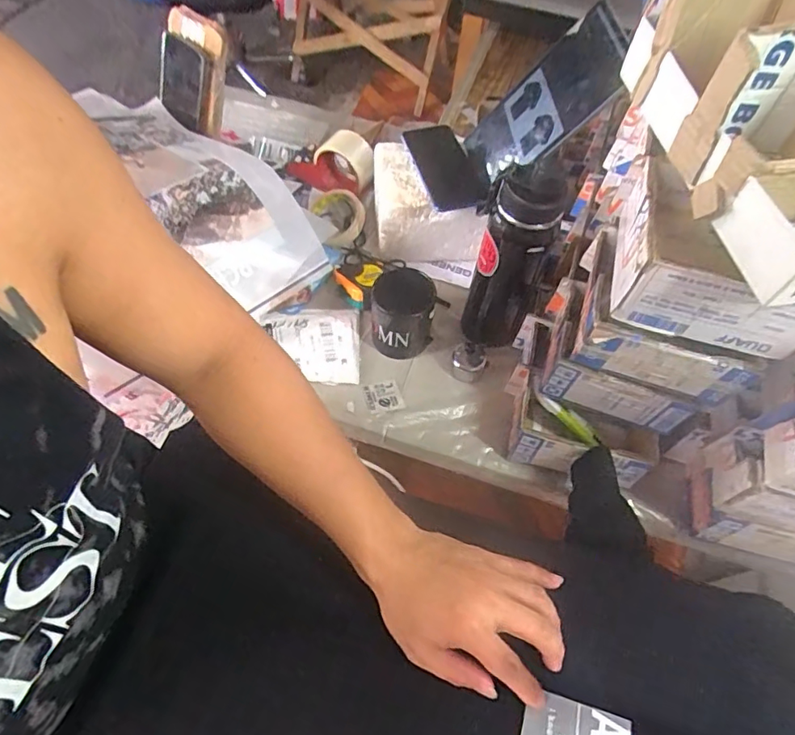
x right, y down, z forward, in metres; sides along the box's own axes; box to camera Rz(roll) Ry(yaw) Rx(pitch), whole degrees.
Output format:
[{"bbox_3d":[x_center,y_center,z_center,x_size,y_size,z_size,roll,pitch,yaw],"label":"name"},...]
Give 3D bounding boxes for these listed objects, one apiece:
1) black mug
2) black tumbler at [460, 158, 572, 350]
[{"bbox_3d":[0.006,-0.068,0.711,0.085,0.085,0.076,1,58,-3],"label":"black mug"},{"bbox_3d":[0.139,-0.118,0.662,0.072,0.304,0.074,2,58,-3],"label":"black tumbler"}]

